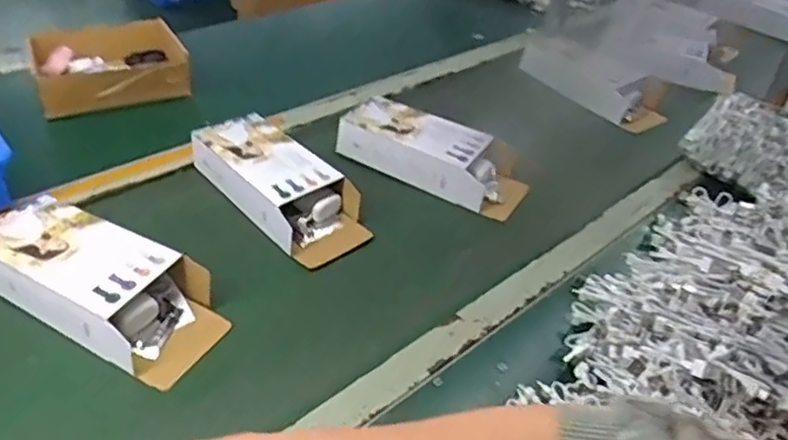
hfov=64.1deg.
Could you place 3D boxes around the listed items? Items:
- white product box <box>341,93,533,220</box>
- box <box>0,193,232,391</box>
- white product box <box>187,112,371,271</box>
[{"bbox_3d":[0.054,-0.087,0.855,0.264,0.058,0.111,22,42,18],"label":"white product box"},{"bbox_3d":[-0.297,0.057,0.621,0.236,0.053,0.109,23,42,18],"label":"box"},{"bbox_3d":[-0.141,-0.042,0.772,0.248,0.068,0.102,34,47,29],"label":"white product box"}]

